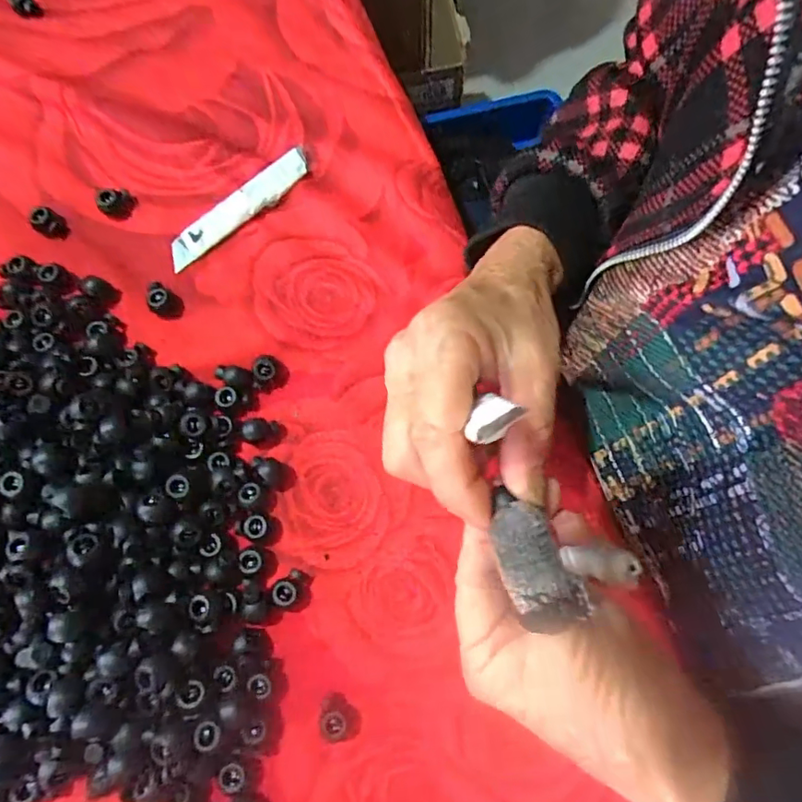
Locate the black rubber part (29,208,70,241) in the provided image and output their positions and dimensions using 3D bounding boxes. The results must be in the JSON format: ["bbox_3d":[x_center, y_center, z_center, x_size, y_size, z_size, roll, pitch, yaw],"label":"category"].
[{"bbox_3d":[-0.208,-0.105,0.317,0.019,0.014,0.015,38,77,10],"label":"black rubber part"}]

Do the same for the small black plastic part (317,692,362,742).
[{"bbox_3d":[-0.029,0.150,0.250,0.022,0.013,0.016,40,77,10],"label":"small black plastic part"}]

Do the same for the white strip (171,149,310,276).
[{"bbox_3d":[-0.097,-0.117,0.320,0.101,0.005,0.019,-39,78,-11],"label":"white strip"}]

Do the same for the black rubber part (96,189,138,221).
[{"bbox_3d":[-0.172,-0.120,0.321,0.017,0.011,0.020,33,76,8],"label":"black rubber part"}]

